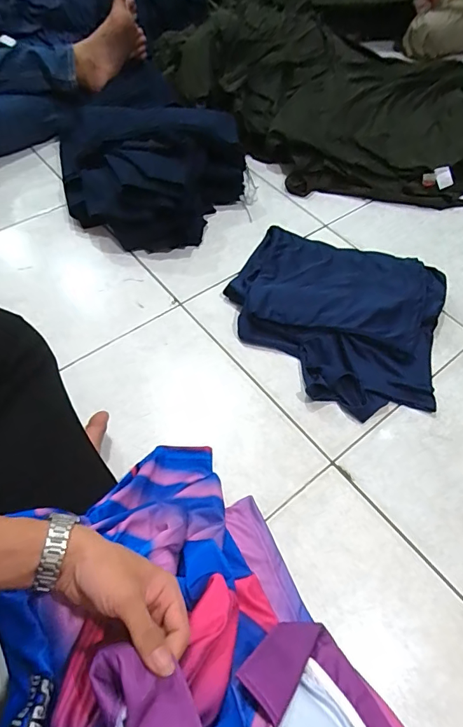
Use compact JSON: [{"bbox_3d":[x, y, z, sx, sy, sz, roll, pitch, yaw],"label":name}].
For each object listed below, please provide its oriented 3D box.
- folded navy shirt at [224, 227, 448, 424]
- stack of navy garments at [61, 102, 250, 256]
[{"bbox_3d":[0.186,-0.096,0.774,0.375,0.055,0.357,16,57,8],"label":"folded navy shirt"},{"bbox_3d":[-0.173,-0.428,0.937,0.401,0.154,0.383,-8,57,-8],"label":"stack of navy garments"}]

